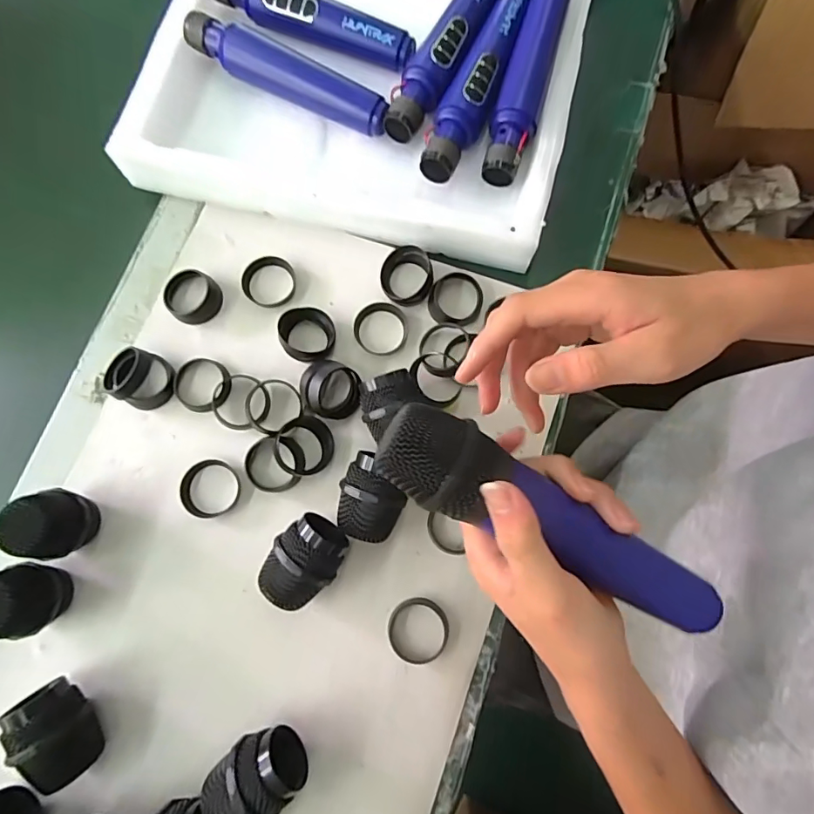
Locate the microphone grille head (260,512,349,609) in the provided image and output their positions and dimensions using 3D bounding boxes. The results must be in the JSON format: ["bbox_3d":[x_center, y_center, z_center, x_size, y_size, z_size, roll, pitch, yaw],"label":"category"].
[{"bbox_3d":[-0.072,0.109,0.344,0.045,0.050,0.064,31,79,8],"label":"microphone grille head"}]

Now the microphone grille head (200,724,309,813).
[{"bbox_3d":[-0.096,0.235,0.310,0.060,0.042,0.044,-37,79,-7],"label":"microphone grille head"}]

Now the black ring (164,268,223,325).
[{"bbox_3d":[-0.177,-0.091,0.404,0.040,0.019,0.042,0,77,1],"label":"black ring"}]

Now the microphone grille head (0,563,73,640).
[{"bbox_3d":[-0.263,0.132,0.334,0.040,0.055,0.039,41,80,10],"label":"microphone grille head"}]

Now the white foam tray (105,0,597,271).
[{"bbox_3d":[-0.040,-0.289,0.426,0.355,0.060,0.284,12,77,4],"label":"white foam tray"}]

